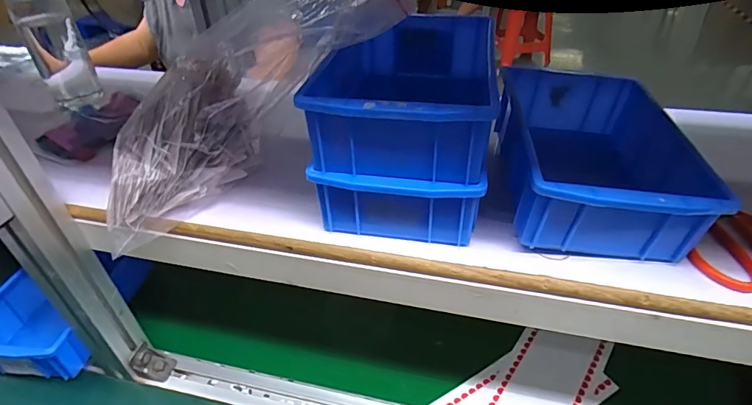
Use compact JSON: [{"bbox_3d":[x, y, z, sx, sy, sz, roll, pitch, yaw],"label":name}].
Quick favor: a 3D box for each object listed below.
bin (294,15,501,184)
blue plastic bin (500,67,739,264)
[{"bbox_3d":[0.028,-0.091,0.371,0.121,0.079,0.194,5,39,9],"label":"bin"},{"bbox_3d":[0.180,-0.041,0.378,0.129,0.071,0.197,2,38,5],"label":"blue plastic bin"}]

